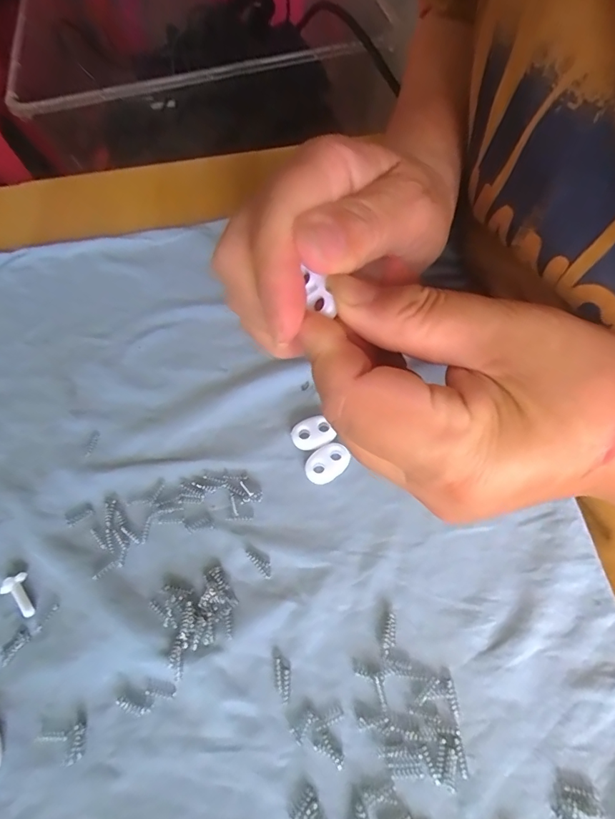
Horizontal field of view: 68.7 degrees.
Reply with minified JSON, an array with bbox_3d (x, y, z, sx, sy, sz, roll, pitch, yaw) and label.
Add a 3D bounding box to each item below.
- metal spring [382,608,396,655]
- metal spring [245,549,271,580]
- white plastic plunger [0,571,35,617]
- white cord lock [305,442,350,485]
[{"bbox_3d":[0.033,0.088,0.178,0.005,0.004,0.016,7,63,8],"label":"metal spring"},{"bbox_3d":[-0.021,0.065,0.193,0.006,0.004,0.015,-39,66,-16],"label":"metal spring"},{"bbox_3d":[-0.124,0.081,0.193,0.011,0.005,0.019,-34,65,-13],"label":"white plastic plunger"},{"bbox_3d":[0.009,0.025,0.212,0.021,0.005,0.015,-41,67,-17],"label":"white cord lock"}]

